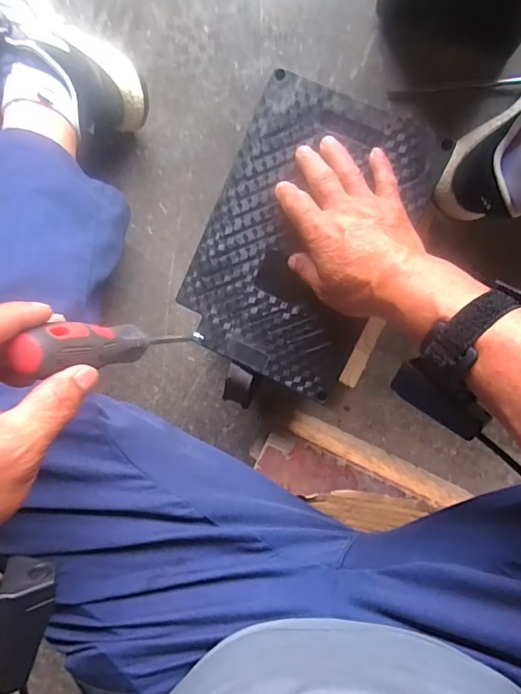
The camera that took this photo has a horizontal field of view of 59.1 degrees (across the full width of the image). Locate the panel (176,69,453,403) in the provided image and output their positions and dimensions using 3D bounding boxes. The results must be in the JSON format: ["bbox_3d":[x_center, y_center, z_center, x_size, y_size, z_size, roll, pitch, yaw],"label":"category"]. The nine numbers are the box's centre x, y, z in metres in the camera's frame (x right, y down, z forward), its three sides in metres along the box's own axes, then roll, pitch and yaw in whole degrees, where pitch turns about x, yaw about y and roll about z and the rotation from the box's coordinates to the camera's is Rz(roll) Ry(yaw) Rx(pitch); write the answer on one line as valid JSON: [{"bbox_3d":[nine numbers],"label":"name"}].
[{"bbox_3d":[0.038,-0.098,0.429,0.172,0.010,0.257,27,98,4],"label":"panel"}]

